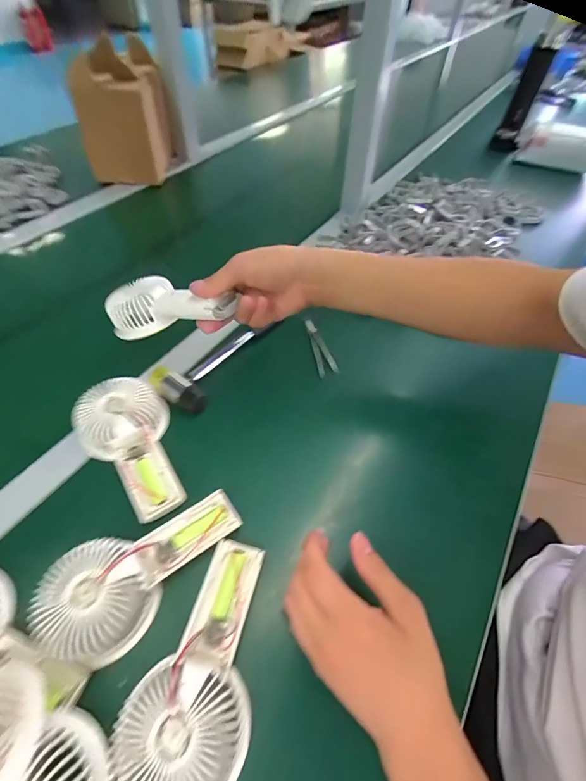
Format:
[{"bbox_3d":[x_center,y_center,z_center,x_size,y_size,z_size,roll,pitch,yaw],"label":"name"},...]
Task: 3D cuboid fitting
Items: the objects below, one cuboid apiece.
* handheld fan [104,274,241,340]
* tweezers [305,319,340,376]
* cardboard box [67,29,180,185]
[{"bbox_3d":[-0.132,-0.099,0.413,0.168,0.045,0.073,4,50,23],"label":"handheld fan"},{"bbox_3d":[0.038,-0.059,0.479,0.026,0.012,0.103,-7,52,-8],"label":"tweezers"},{"bbox_3d":[-0.339,-0.573,0.755,0.137,0.187,0.237,-2,52,-3],"label":"cardboard box"}]

